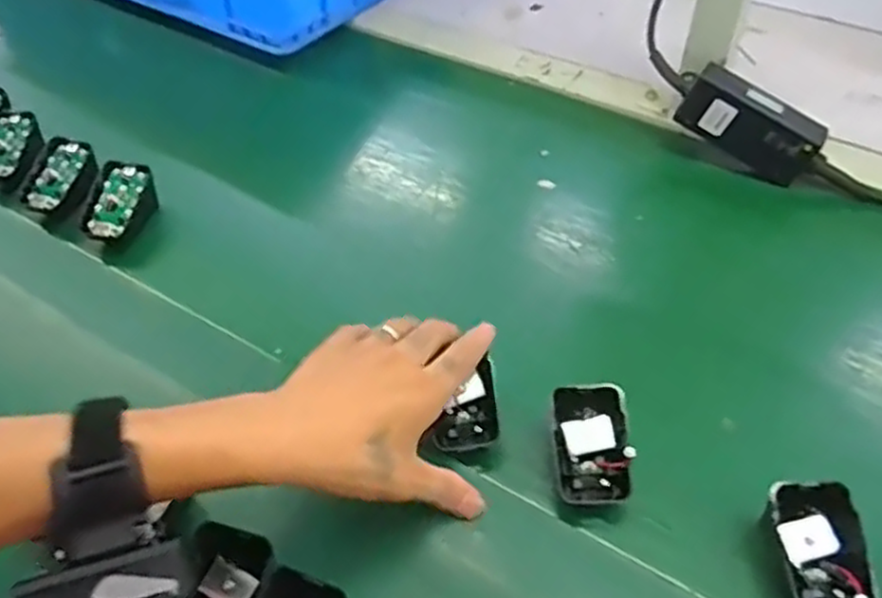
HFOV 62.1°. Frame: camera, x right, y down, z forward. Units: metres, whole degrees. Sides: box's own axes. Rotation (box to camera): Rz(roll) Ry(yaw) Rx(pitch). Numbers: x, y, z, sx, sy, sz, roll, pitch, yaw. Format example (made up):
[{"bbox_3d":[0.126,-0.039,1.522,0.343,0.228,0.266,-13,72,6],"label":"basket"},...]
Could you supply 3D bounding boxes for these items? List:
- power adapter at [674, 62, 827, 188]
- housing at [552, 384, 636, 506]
[{"bbox_3d":[0.259,-0.143,0.613,0.116,0.054,0.027,34,55,7],"label":"power adapter"},{"bbox_3d":[0.090,0.088,0.441,0.044,0.025,0.067,0,73,2],"label":"housing"}]

